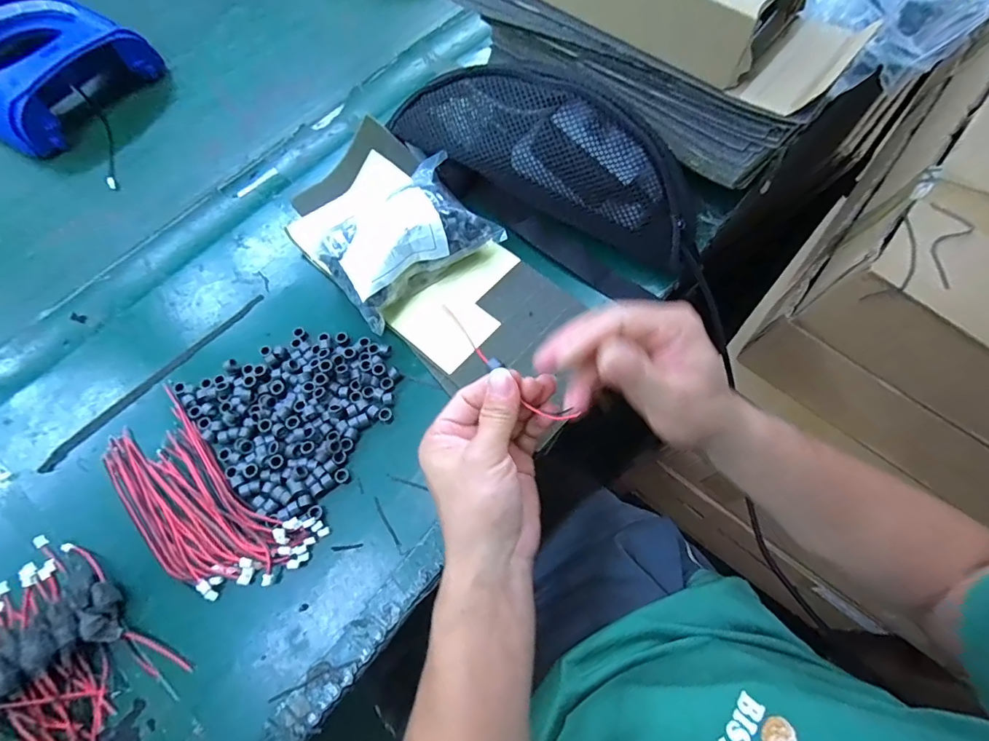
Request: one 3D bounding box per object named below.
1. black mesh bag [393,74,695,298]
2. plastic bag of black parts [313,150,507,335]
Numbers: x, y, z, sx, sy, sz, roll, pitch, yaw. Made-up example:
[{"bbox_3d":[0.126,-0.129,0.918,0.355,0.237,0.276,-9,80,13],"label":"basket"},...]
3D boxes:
[{"bbox_3d":[0.046,-0.172,0.406,0.275,0.096,0.088,36,71,14],"label":"black mesh bag"},{"bbox_3d":[-0.073,-0.108,0.403,0.133,0.054,0.091,-38,72,-15],"label":"plastic bag of black parts"}]

